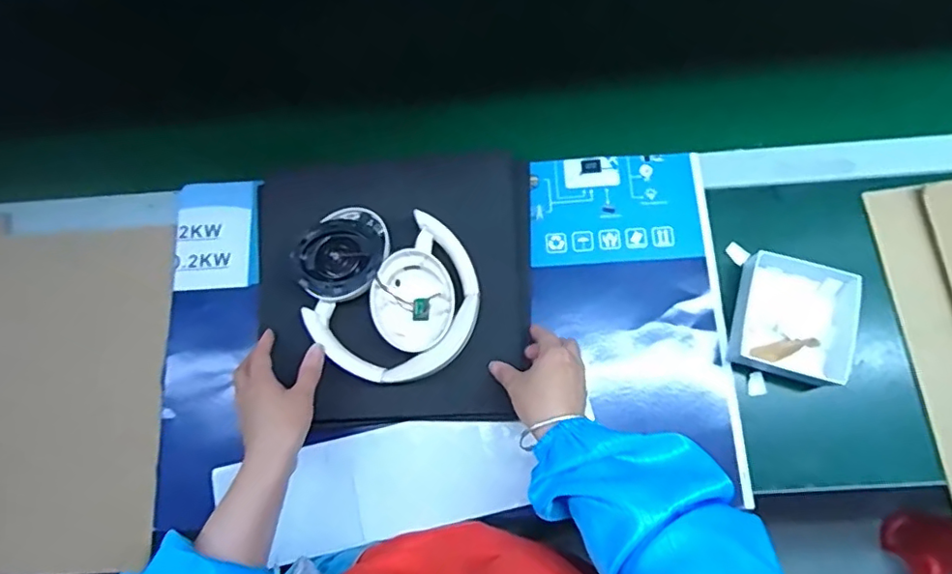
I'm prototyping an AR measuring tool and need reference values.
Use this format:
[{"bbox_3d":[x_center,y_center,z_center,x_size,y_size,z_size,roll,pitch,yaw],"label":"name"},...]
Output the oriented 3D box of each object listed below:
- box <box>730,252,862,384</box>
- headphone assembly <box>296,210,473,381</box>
[{"bbox_3d":[0.307,0.031,0.536,0.106,0.029,0.110,16,77,4],"label":"box"},{"bbox_3d":[-0.082,0.005,0.529,0.154,0.042,0.164,0,77,1],"label":"headphone assembly"}]

